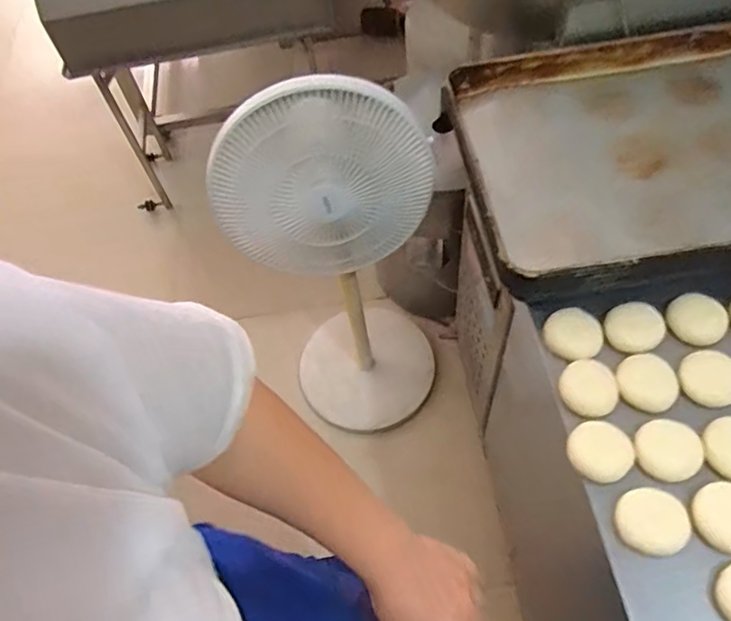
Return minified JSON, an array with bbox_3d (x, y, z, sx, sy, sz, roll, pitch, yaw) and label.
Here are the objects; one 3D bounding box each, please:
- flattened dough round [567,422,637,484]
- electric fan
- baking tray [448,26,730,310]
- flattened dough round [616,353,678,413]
[{"bbox_3d":[0.255,0.152,0.650,0.065,0.014,0.064,-3,57,4],"label":"flattened dough round"},{"bbox_3d":[-0.021,-0.085,1.222,0.325,0.931,0.322,8,59,11],"label":"electric fan"},{"bbox_3d":[0.448,-0.230,0.835,0.617,0.082,0.407,-9,57,0],"label":"baking tray"},{"bbox_3d":[0.323,0.081,0.686,0.065,0.007,0.067,-3,57,4],"label":"flattened dough round"}]

